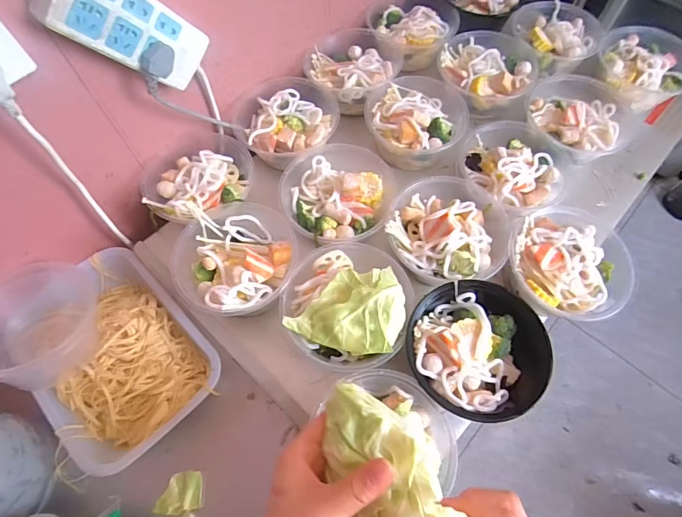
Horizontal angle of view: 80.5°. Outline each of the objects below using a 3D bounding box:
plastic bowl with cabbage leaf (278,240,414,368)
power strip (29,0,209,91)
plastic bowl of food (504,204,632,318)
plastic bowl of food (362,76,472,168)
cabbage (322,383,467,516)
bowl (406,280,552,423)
[{"bbox_3d":[0.008,0.055,0.518,0.158,0.076,0.154,0,64,0],"label":"plastic bowl with cabbage leaf"},{"bbox_3d":[-0.232,-0.259,0.449,0.033,0.185,0.081,40,108,18],"label":"power strip"},{"bbox_3d":[0.307,0.009,0.554,0.156,0.074,0.156,0,64,0],"label":"plastic bowl of food"},{"bbox_3d":[0.122,-0.235,0.675,0.154,0.080,0.167,0,64,0],"label":"plastic bowl of food"},{"bbox_3d":[0.036,0.151,0.277,0.073,0.046,0.134,-22,65,-10],"label":"cabbage"},{"bbox_3d":[0.165,0.106,0.497,0.164,0.056,0.168,0,64,0],"label":"bowl"}]

